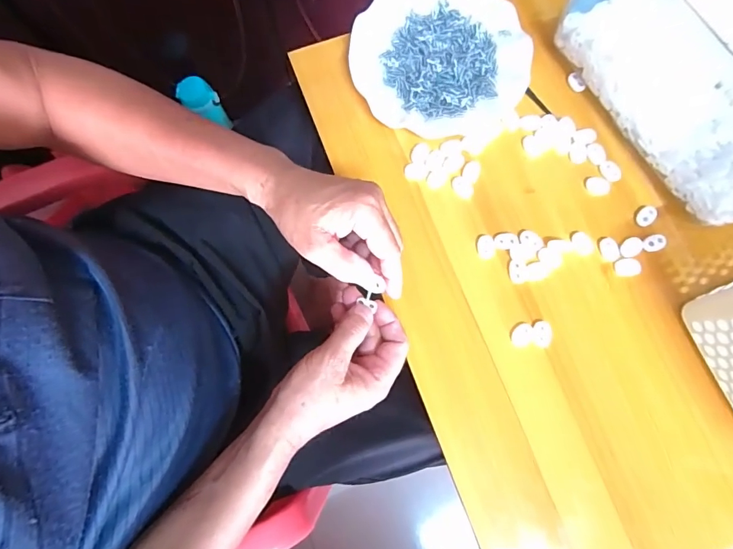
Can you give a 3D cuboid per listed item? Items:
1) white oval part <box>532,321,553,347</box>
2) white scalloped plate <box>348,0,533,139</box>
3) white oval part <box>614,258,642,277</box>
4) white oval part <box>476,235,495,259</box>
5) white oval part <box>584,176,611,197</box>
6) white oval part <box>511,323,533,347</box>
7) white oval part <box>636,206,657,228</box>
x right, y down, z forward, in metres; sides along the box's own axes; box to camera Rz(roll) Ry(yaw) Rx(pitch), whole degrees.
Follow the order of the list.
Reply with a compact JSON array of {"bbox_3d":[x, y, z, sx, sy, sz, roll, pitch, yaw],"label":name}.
[{"bbox_3d":[0.165,0.056,0.388,0.017,0.005,0.023,-2,78,-1],"label":"white oval part"},{"bbox_3d":[0.075,-0.229,0.437,0.179,0.021,0.173,0,78,-1],"label":"white scalloped plate"},{"bbox_3d":[0.255,-0.007,0.401,0.026,0.004,0.018,-3,78,-1],"label":"white oval part"},{"bbox_3d":[0.118,-0.027,0.407,0.017,0.004,0.023,-3,78,-1],"label":"white oval part"},{"bbox_3d":[0.236,-0.090,0.420,0.024,0.004,0.020,9,78,1],"label":"white oval part"},{"bbox_3d":[0.147,0.058,0.389,0.020,0.004,0.021,-3,78,-1],"label":"white oval part"},{"bbox_3d":[0.281,-0.059,0.412,0.025,0.004,0.017,-38,81,-8],"label":"white oval part"}]

